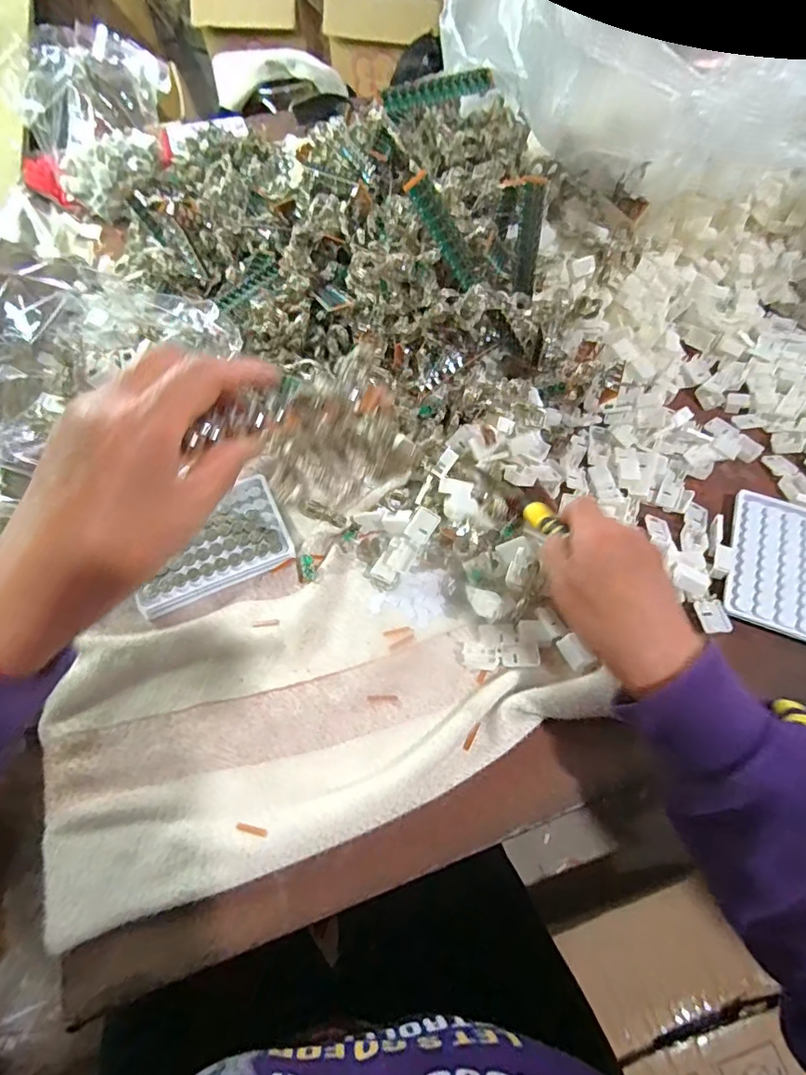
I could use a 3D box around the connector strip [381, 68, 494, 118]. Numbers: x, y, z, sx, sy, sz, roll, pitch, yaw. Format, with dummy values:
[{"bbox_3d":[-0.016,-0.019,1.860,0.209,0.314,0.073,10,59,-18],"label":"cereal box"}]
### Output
[{"bbox_3d":[0.036,-0.438,0.514,0.119,0.017,0.021,-24,60,-12],"label":"connector strip"}]

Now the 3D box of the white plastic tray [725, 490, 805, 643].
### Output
[{"bbox_3d":[0.319,0.022,0.429,0.093,0.005,0.128,19,59,15],"label":"white plastic tray"}]

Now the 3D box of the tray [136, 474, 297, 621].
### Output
[{"bbox_3d":[-0.165,0.001,0.448,0.125,0.010,0.097,-23,58,-12],"label":"tray"}]

